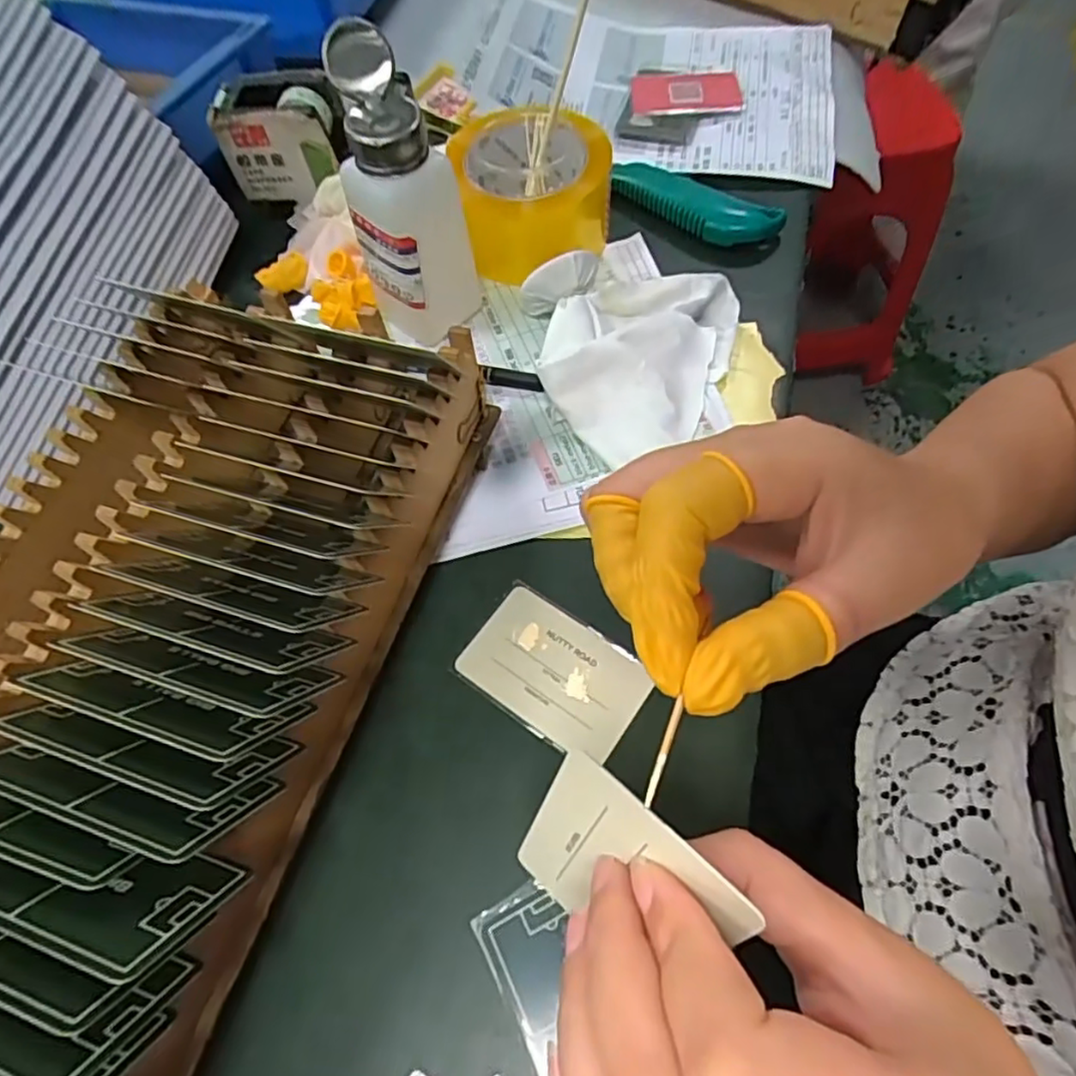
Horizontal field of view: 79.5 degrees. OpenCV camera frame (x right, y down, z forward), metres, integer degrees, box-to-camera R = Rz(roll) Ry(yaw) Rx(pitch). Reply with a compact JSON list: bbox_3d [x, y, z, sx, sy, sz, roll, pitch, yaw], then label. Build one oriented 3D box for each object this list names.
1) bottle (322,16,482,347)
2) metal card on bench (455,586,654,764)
[{"bbox_3d":[-0.078,-0.188,0.369,0.057,0.148,0.057,31,67,18],"label":"bottle"},{"bbox_3d":[0.008,0.063,0.311,0.084,0.004,0.054,31,67,18],"label":"metal card on bench"}]

